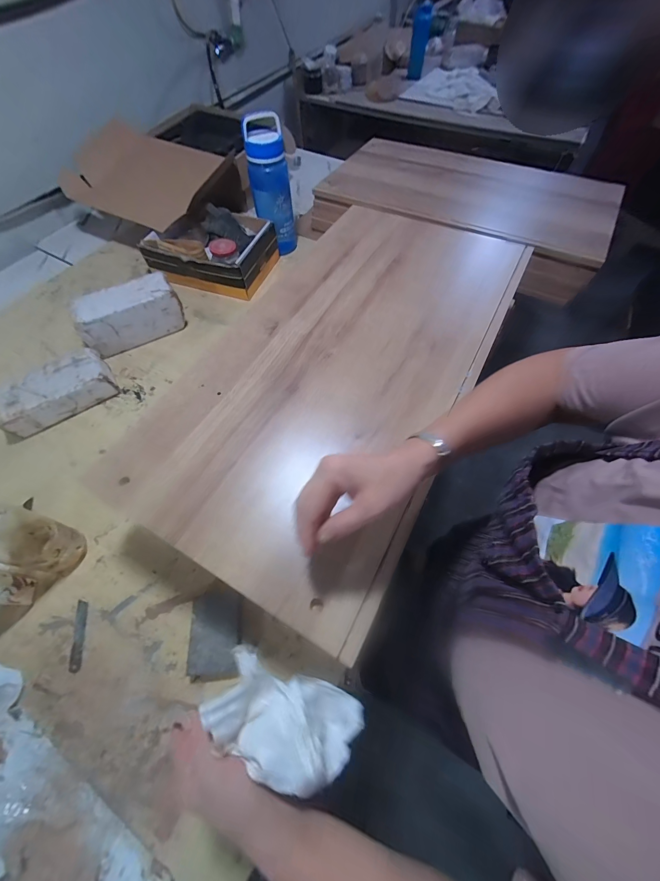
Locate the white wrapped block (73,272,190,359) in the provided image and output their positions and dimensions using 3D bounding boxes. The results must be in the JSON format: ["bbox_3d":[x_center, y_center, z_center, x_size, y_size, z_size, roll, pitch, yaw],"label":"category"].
[{"bbox_3d":[-0.467,-0.295,0.751,0.215,0.105,0.101,-28,63,-14],"label":"white wrapped block"}]

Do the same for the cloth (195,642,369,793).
[{"bbox_3d":[-0.042,0.269,0.304,0.138,0.067,0.076,19,62,11],"label":"cloth"}]

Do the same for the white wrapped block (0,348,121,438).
[{"bbox_3d":[-0.573,-0.101,0.665,0.212,0.066,0.119,-29,64,-15],"label":"white wrapped block"}]

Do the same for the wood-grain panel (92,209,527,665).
[{"bbox_3d":[0.036,-0.157,0.511,0.391,0.027,0.766,26,64,15],"label":"wood-grain panel"}]

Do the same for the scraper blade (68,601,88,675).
[{"bbox_3d":[-0.376,0.291,0.474,0.016,0.004,0.095,-14,61,-7],"label":"scraper blade"}]

